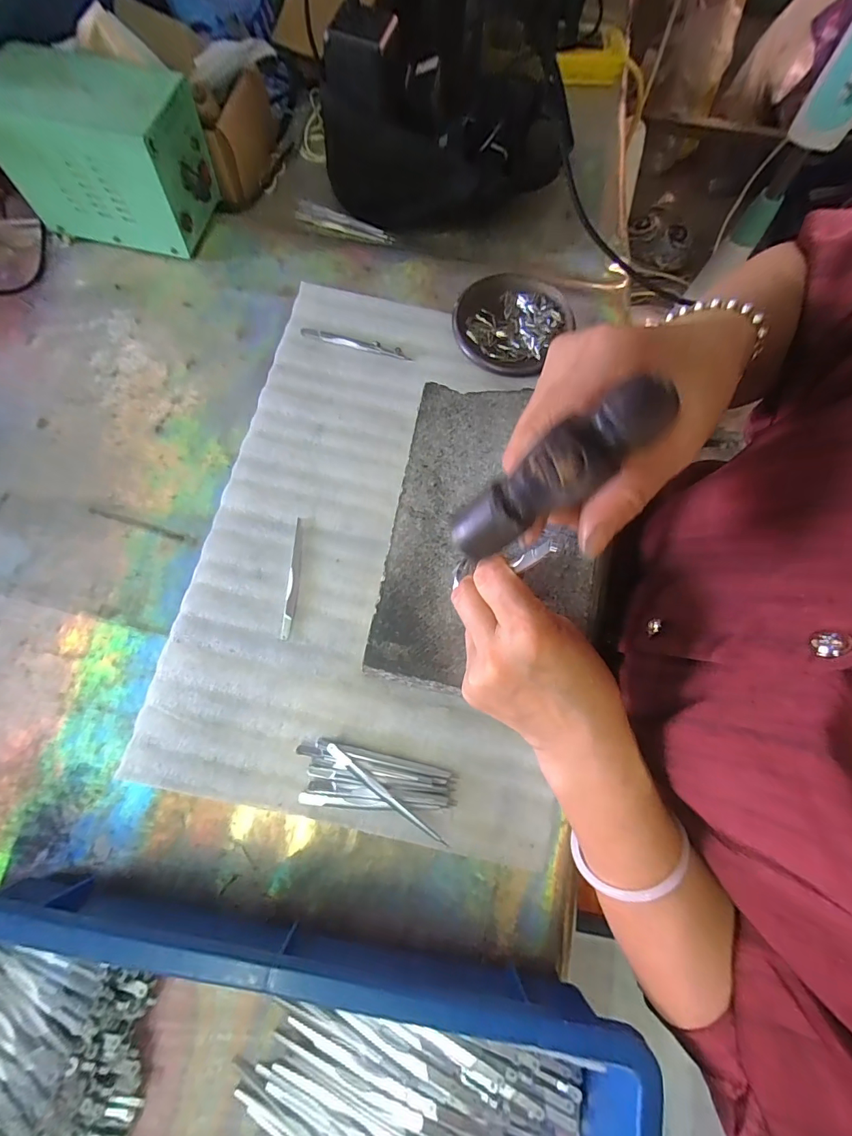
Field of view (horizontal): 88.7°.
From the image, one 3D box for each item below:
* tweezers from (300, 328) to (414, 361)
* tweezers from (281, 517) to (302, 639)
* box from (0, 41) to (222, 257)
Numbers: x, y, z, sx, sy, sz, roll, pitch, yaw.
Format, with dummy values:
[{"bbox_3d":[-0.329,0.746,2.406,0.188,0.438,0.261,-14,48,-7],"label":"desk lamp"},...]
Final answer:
[{"bbox_3d":[-0.067,-0.216,0.420,0.108,0.004,0.013,12,75,4],"label":"tweezers"},{"bbox_3d":[-0.110,0.007,0.362,0.010,0.004,0.101,4,75,2],"label":"tweezers"},{"bbox_3d":[-0.297,-0.387,0.412,0.165,0.107,0.103,13,75,4],"label":"box"}]

